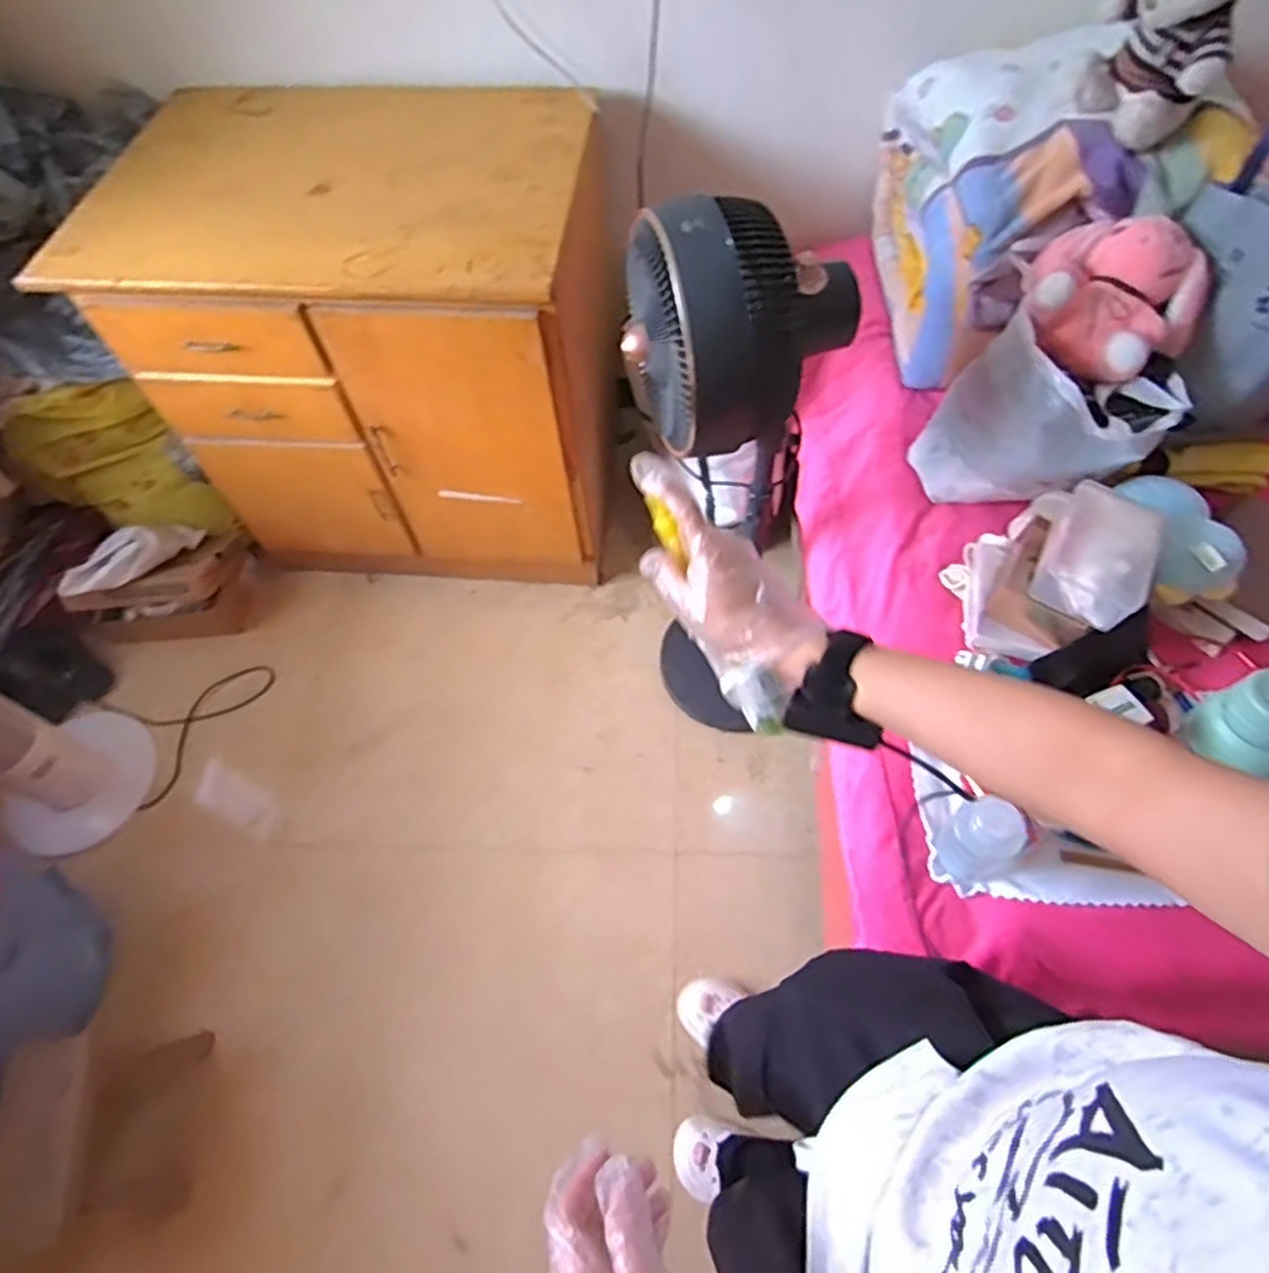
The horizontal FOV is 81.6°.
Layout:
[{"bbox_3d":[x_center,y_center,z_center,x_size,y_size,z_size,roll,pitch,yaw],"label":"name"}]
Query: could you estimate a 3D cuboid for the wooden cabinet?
[{"bbox_3d":[-0.487,-0.618,1.603,0.857,0.792,0.643,3,60,5],"label":"wooden cabinet"}]

